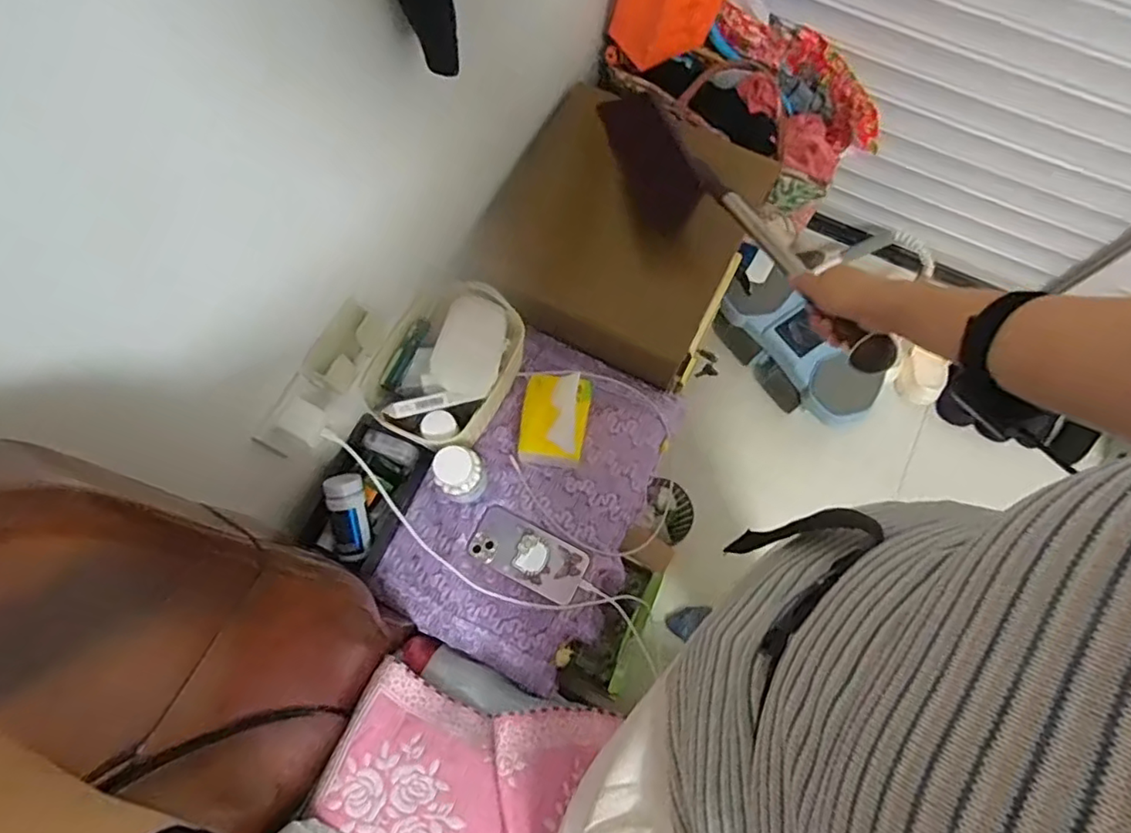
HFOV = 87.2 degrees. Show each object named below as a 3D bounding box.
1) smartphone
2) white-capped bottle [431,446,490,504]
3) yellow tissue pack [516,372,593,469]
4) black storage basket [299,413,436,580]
[{"bbox_3d":[-0.052,0.191,0.827,0.160,0.008,0.079,27,74,8],"label":"smartphone"},{"bbox_3d":[-0.140,0.081,0.806,0.058,0.121,0.056,0,72,0],"label":"white-capped bottle"},{"bbox_3d":[-0.014,0.005,0.840,0.092,0.093,0.121,12,72,4],"label":"yellow tissue pack"},{"bbox_3d":[-0.274,0.112,0.837,0.110,0.077,0.187,23,73,7],"label":"black storage basket"}]

